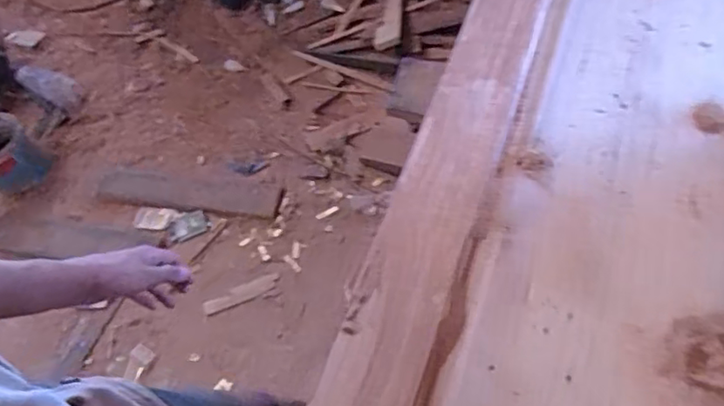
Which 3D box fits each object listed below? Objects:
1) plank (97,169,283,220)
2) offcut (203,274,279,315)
[{"bbox_3d":[-0.513,-0.038,1.743,0.552,0.027,0.132,7,58,6],"label":"plank"},{"bbox_3d":[-0.317,0.240,1.582,0.204,0.010,0.038,-22,74,-5],"label":"offcut"}]

